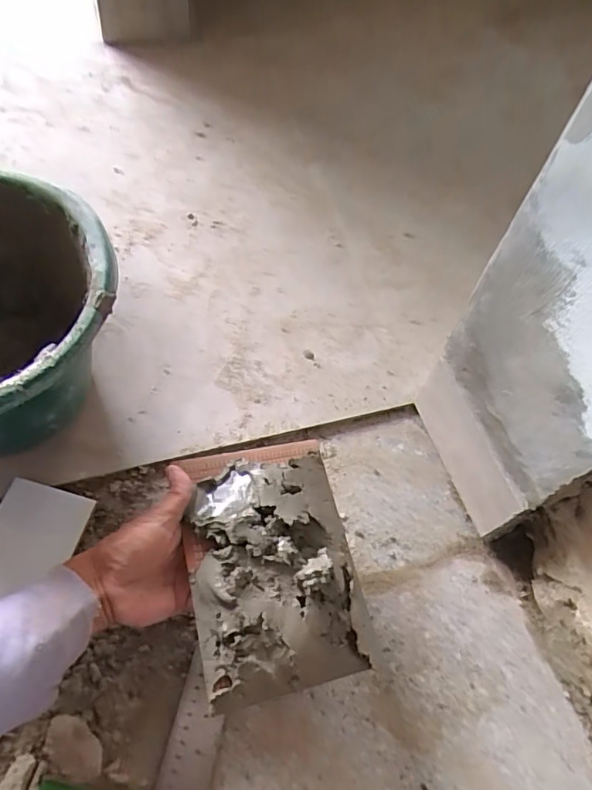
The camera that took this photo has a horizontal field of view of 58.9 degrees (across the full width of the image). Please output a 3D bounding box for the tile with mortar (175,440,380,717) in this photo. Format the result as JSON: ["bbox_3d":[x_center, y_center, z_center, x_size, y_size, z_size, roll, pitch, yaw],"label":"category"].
[{"bbox_3d":[-0.019,0.131,0.425,0.130,0.036,0.194,-11,62,-10],"label":"tile with mortar"}]

